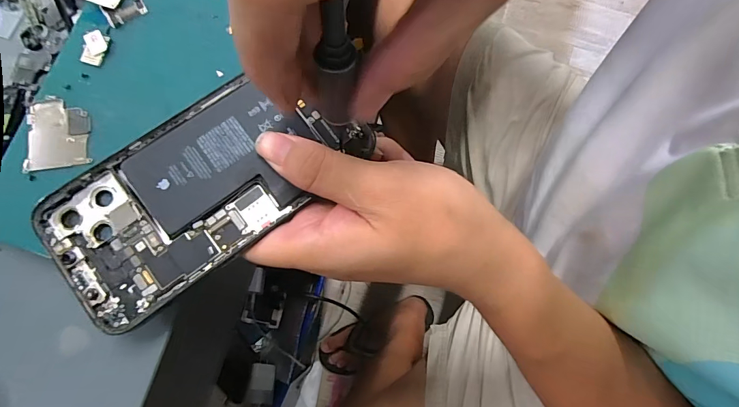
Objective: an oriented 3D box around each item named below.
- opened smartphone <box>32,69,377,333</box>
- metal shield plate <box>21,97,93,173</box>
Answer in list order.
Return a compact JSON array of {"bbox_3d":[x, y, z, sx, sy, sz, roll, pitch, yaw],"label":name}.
[{"bbox_3d":[-0.081,-0.011,0.193,0.153,0.012,0.076,-38,81,-6],"label":"opened smartphone"},{"bbox_3d":[-0.162,-0.037,0.200,0.030,0.004,0.038,-7,79,-3],"label":"metal shield plate"}]

